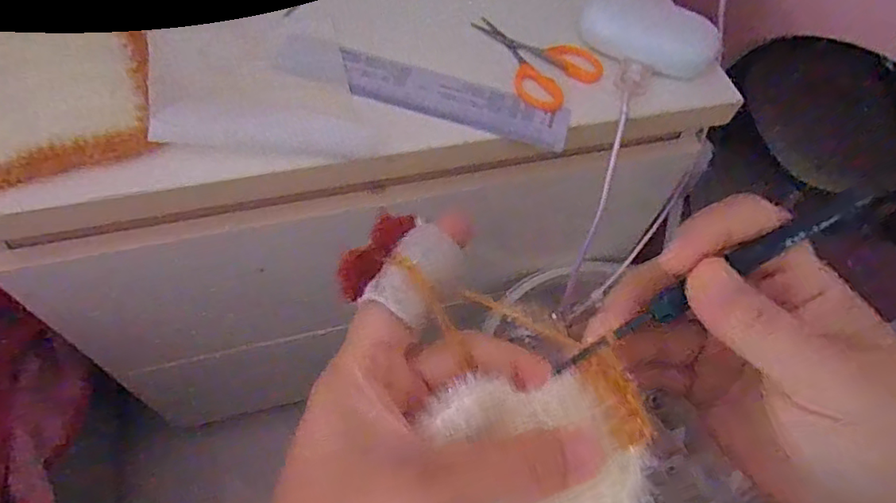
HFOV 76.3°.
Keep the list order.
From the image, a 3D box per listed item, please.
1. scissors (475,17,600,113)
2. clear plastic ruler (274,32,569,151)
[{"bbox_3d":[0.062,-0.139,0.398,0.064,0.004,0.096,-24,64,-18],"label":"scissors"},{"bbox_3d":[-0.018,-0.107,0.375,0.195,0.005,0.042,17,55,3],"label":"clear plastic ruler"}]

